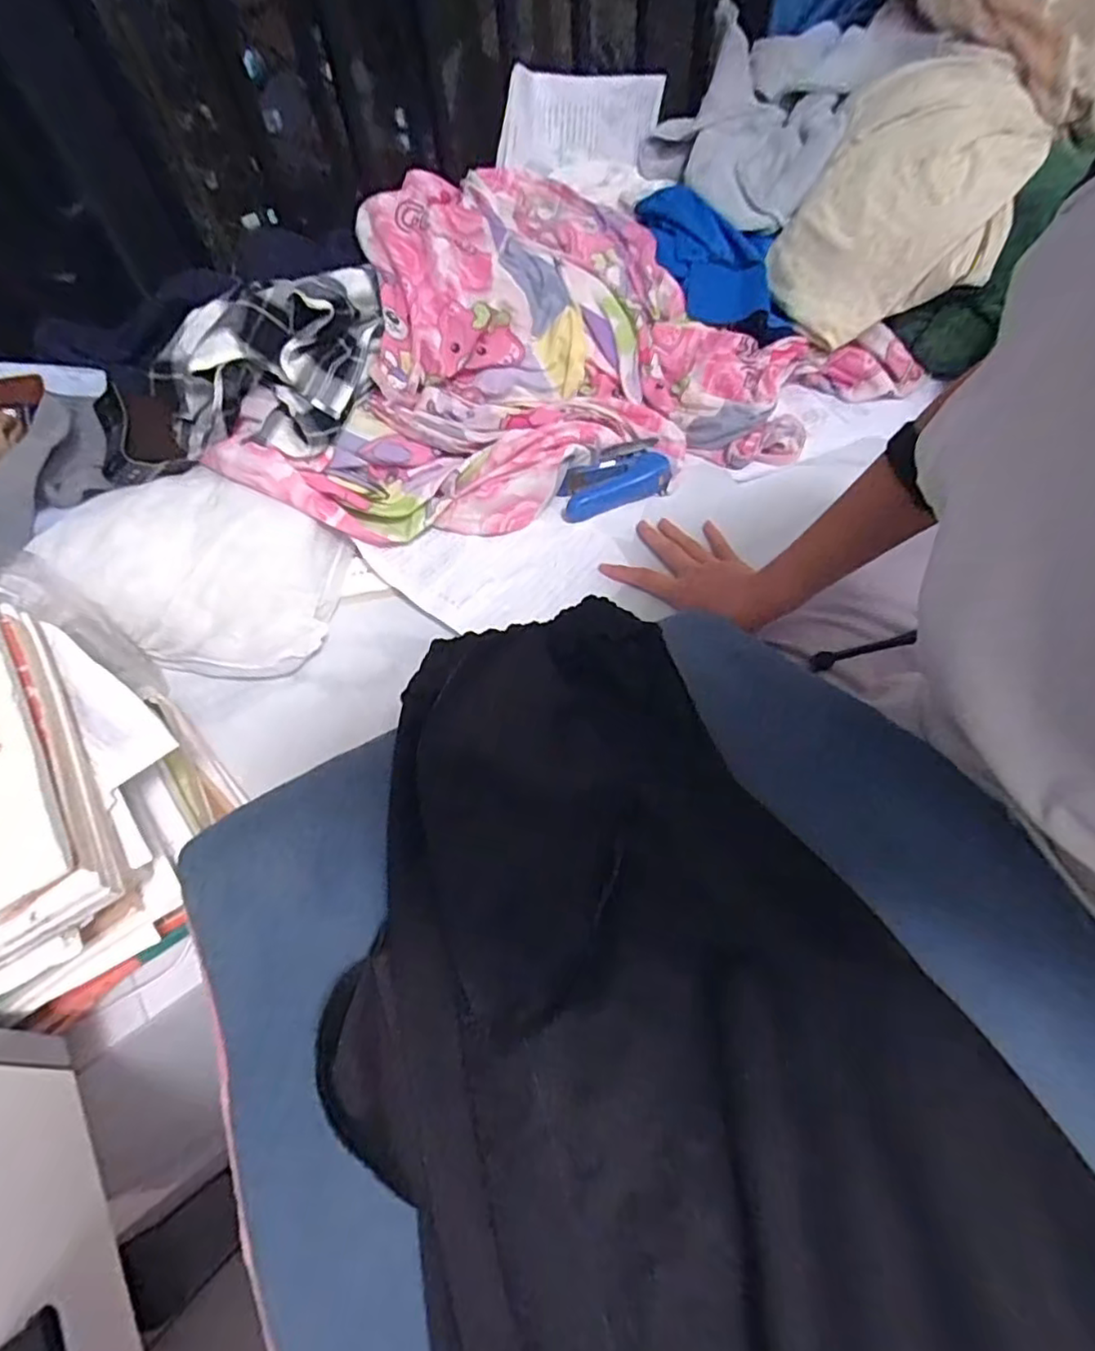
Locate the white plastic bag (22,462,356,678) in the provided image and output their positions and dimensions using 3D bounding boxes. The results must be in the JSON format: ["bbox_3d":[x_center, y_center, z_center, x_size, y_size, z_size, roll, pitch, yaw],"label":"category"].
[{"bbox_3d":[-0.306,-0.098,0.595,0.212,0.113,0.167,17,60,15],"label":"white plastic bag"}]

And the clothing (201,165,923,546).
[{"bbox_3d":[0.025,-0.393,0.721,0.714,0.187,0.391,-14,57,-5],"label":"clothing"}]

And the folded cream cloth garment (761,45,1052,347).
[{"bbox_3d":[0.427,-0.560,0.749,0.221,0.163,0.321,27,63,20],"label":"folded cream cloth garment"}]

